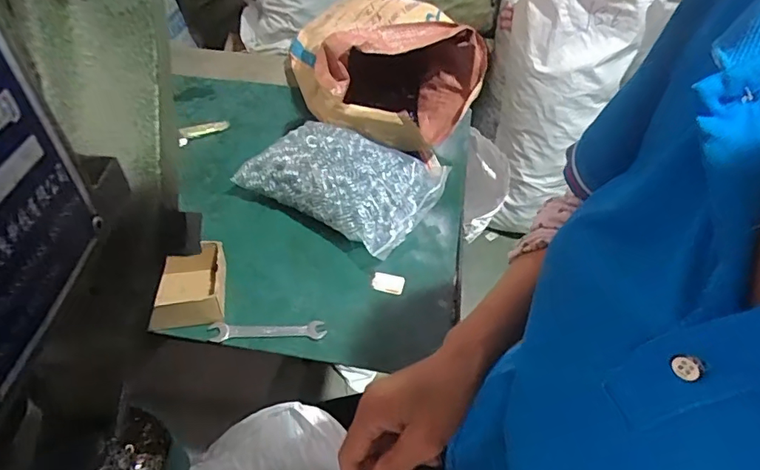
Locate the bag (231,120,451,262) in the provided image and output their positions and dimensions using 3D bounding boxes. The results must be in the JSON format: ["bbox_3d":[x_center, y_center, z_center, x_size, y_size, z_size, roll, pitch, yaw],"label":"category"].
[{"bbox_3d":[-0.049,-0.087,0.740,0.254,0.092,0.189,25,52,21],"label":"bag"}]

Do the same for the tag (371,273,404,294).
[{"bbox_3d":[0.012,0.064,0.681,0.041,0.007,0.028,10,48,9],"label":"tag"}]

